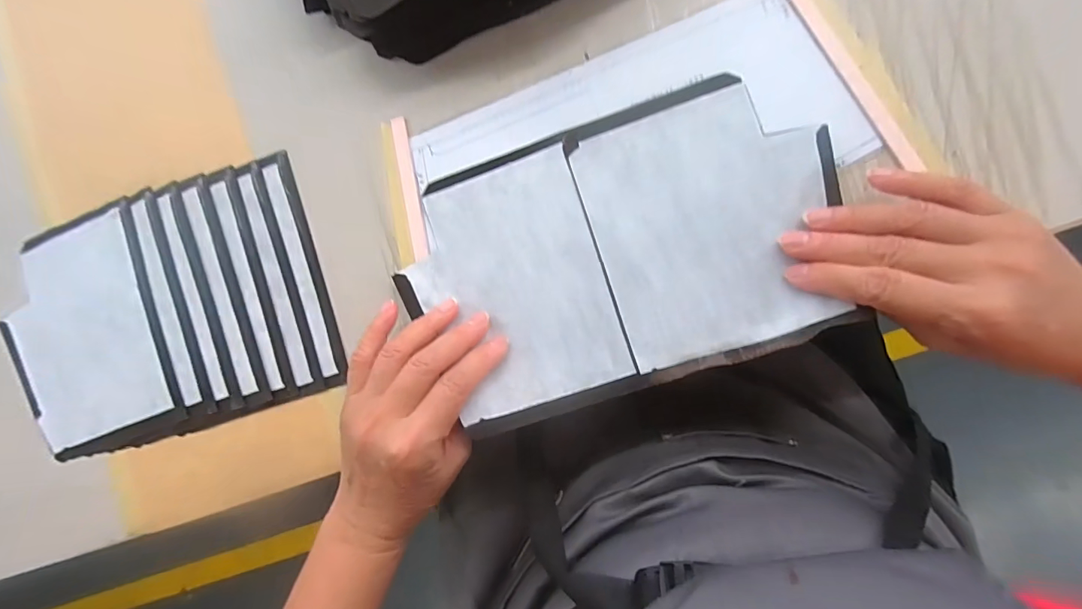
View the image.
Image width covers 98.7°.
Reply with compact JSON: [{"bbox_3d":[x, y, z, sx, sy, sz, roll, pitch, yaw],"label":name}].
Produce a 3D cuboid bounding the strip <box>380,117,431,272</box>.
[{"bbox_3d":[-0.093,-0.077,0.314,0.022,0.004,0.099,-9,86,7],"label":"strip"}]

